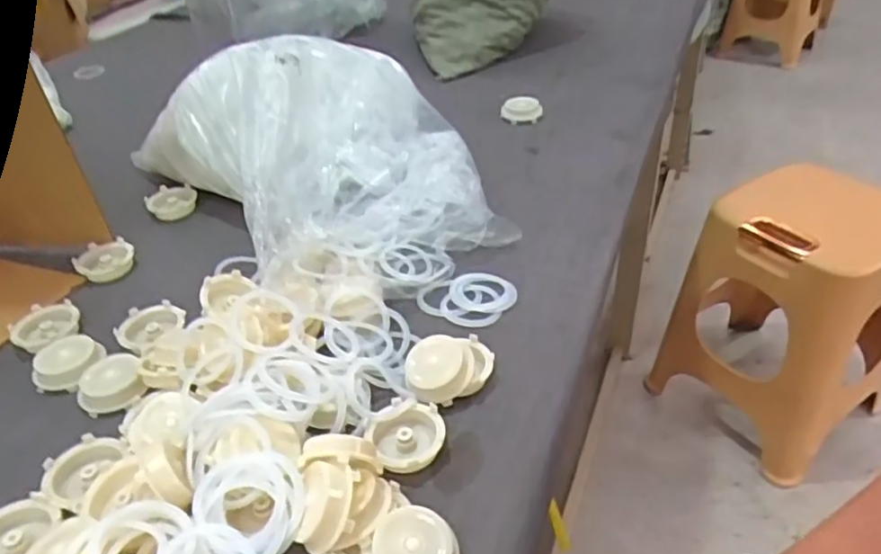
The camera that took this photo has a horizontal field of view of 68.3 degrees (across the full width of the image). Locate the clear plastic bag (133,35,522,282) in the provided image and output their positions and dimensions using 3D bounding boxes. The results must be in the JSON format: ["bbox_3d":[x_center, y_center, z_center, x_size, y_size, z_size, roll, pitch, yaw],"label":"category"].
[{"bbox_3d":[-0.131,-0.150,0.744,0.313,0.155,0.403,-25,40,-24],"label":"clear plastic bag"}]

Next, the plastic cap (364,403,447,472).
[{"bbox_3d":[-0.022,0.119,0.473,0.057,0.020,0.052,-4,36,3],"label":"plastic cap"}]

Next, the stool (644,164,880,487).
[{"bbox_3d":[0.660,0.073,1.251,0.294,0.488,0.331,-26,42,-26],"label":"stool"}]

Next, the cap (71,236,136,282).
[{"bbox_3d":[-0.359,-0.014,0.694,0.058,0.023,0.066,-13,37,-10],"label":"cap"}]

